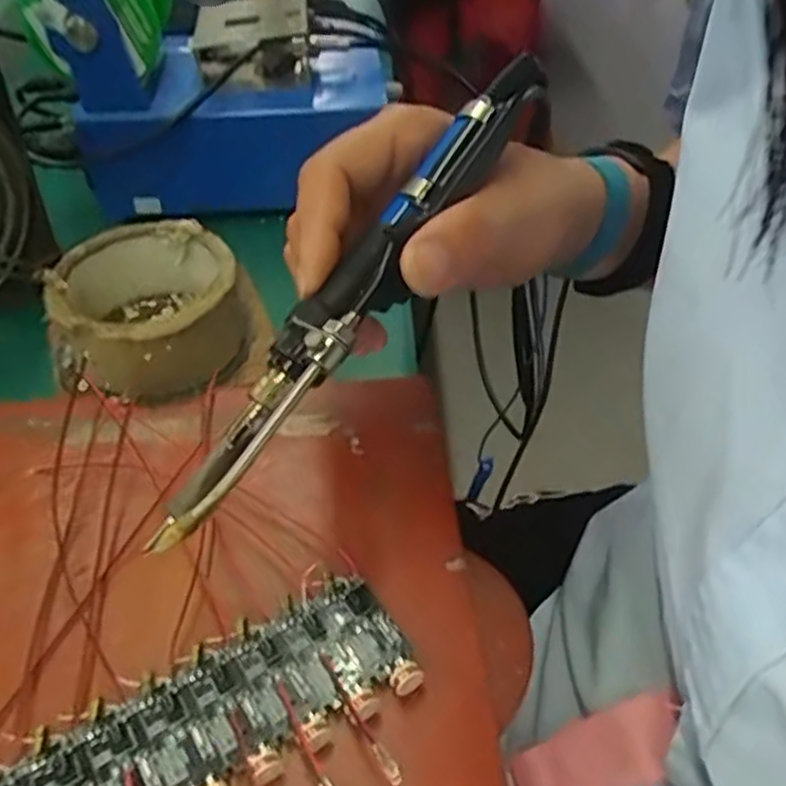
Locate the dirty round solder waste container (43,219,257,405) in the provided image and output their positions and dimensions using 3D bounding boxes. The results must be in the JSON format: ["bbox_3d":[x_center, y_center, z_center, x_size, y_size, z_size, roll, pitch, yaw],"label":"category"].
[{"bbox_3d":[-0.114,-0.040,0.376,0.087,0.054,0.085,-2,45,2],"label":"dirty round solder waste container"}]

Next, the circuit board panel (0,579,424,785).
[{"bbox_3d":[-0.060,0.100,0.220,0.138,0.010,0.046,-26,49,-21],"label":"circuit board panel"}]

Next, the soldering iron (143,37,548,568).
[{"bbox_3d":[-0.007,-0.040,0.244,0.025,0.018,0.207,26,71,29],"label":"soldering iron"}]

